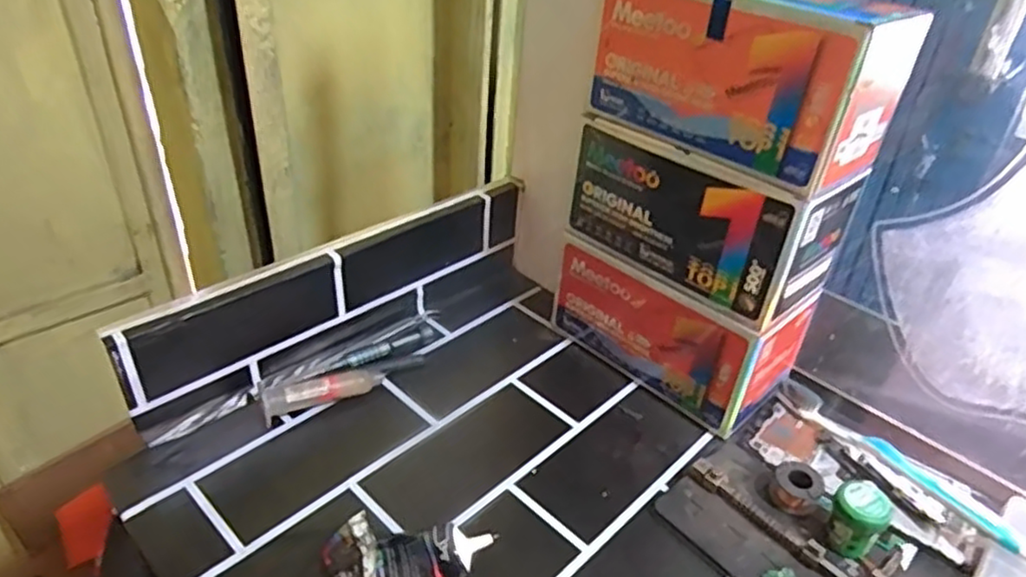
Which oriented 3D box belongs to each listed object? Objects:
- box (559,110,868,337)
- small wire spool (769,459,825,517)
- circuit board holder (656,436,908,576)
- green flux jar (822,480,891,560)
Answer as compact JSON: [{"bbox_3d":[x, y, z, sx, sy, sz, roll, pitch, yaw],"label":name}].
[{"bbox_3d":[0.134,-0.059,0.487,0.178,0.092,0.080,31,43,33],"label":"box"},{"bbox_3d":[0.185,0.132,0.447,0.030,0.026,0.026,28,42,29],"label":"small wire spool"},{"bbox_3d":[0.167,0.151,0.428,0.095,0.020,0.128,-23,44,-32],"label":"circuit board holder"},{"bbox_3d":[0.209,0.142,0.417,0.030,0.042,0.030,3,36,-2],"label":"green flux jar"}]

